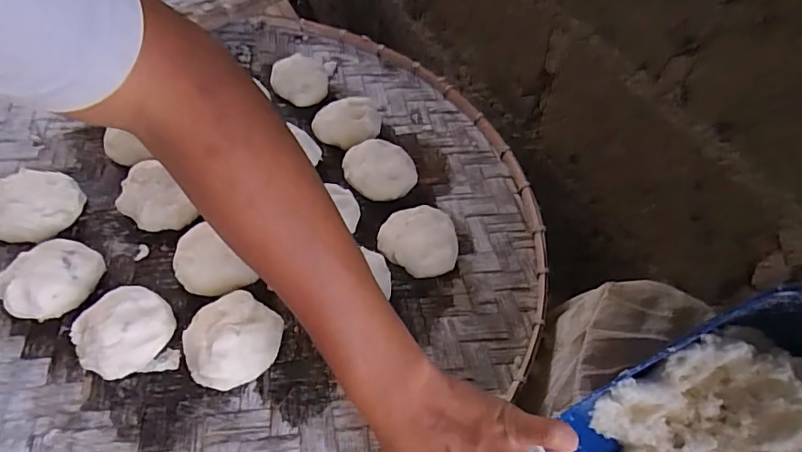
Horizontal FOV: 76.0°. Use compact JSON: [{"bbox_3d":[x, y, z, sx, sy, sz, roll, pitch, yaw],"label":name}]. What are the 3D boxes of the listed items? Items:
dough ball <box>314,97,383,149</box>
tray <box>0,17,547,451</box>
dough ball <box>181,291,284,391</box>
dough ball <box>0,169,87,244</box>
[{"bbox_3d":[-0.069,-0.139,0.678,0.093,0.035,0.077,-4,55,-9],"label":"dough ball"},{"bbox_3d":[-0.193,-0.012,0.559,0.731,0.066,0.683,-31,60,-22],"label":"tray"},{"bbox_3d":[-0.151,0.097,0.457,0.086,0.047,0.081,-27,61,-23],"label":"dough ball"},{"bbox_3d":[-0.382,-0.023,0.534,0.073,0.037,0.079,1,54,-1],"label":"dough ball"}]

